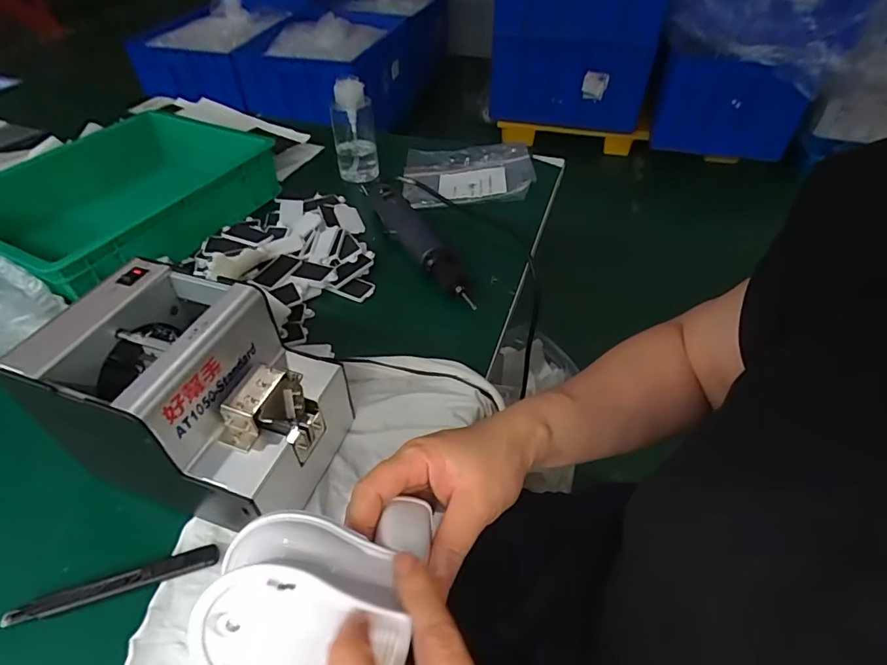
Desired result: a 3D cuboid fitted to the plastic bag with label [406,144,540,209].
[{"bbox_3d":[0.037,-0.251,0.763,0.198,0.034,0.178,-1,45,-1],"label":"plastic bag with label"}]

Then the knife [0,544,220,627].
[{"bbox_3d":[-0.236,0.181,0.352,0.139,0.012,0.017,-14,46,-13],"label":"knife"}]

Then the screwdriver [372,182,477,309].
[{"bbox_3d":[-0.032,-0.117,0.611,0.045,0.031,0.248,-18,48,-17],"label":"screwdriver"}]

